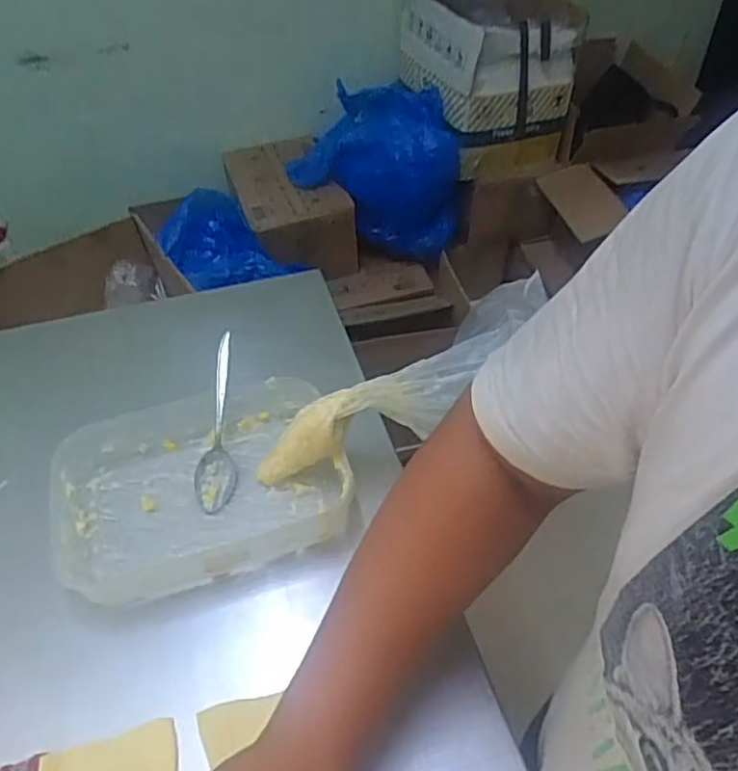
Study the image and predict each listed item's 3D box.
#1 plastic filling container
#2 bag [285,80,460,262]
[{"bbox_3d":[-0.158,0.089,0.612,0.247,0.046,0.182,-15,48,-13],"label":"plastic filling container"},{"bbox_3d":[0.007,-0.524,1.673,0.377,0.348,0.244,-15,49,-13],"label":"bag"}]

